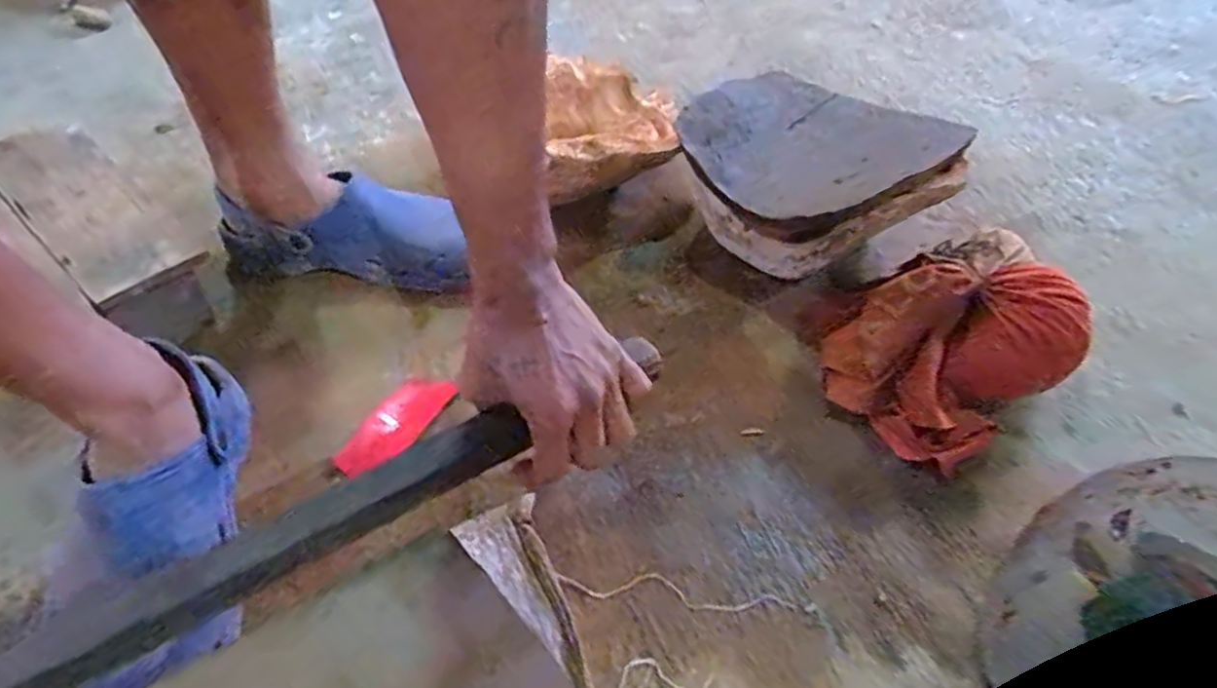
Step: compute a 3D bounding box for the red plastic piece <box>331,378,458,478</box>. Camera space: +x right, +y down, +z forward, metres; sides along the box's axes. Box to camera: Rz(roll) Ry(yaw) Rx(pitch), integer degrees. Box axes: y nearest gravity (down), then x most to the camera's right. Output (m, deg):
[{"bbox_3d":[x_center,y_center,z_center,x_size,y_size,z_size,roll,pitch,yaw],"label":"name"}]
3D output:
[{"bbox_3d":[-0.182,0.069,0.564,0.052,0.008,0.105,24,54,16],"label":"red plastic piece"}]

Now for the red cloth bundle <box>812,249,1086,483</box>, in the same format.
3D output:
[{"bbox_3d":[0.305,0.000,0.583,0.208,0.089,0.156,-27,57,-22],"label":"red cloth bundle"}]

